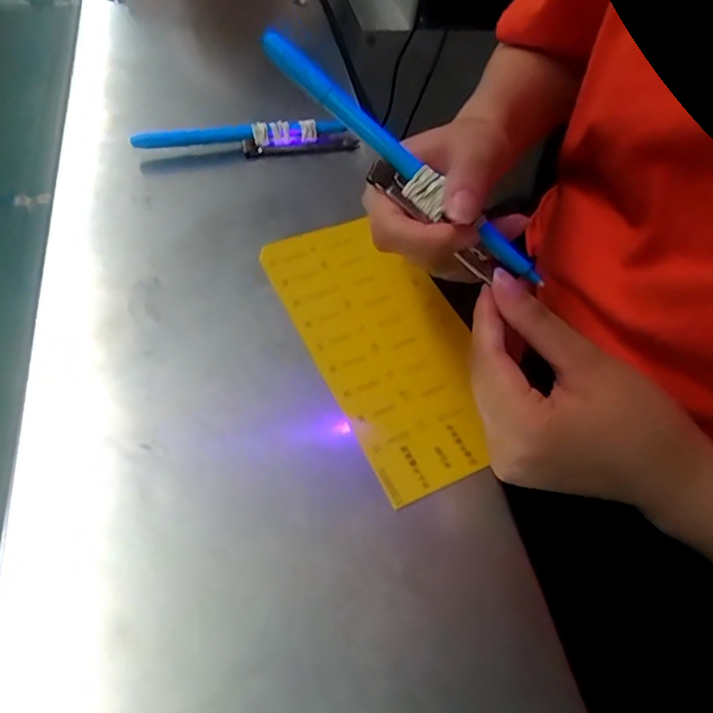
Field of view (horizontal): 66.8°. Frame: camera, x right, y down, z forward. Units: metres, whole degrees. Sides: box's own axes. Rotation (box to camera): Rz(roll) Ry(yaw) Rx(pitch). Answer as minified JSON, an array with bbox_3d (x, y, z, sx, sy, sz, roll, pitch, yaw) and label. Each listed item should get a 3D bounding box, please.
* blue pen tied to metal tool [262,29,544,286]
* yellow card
[{"bbox_3d":[0.018,-0.087,0.249,0.164,0.016,0.024,43,62,-2],"label":"blue pen tied to metal tool"},{"bbox_3d":[0.018,-0.012,0.327,0.093,0.006,0.189,-20,60,-19],"label":"yellow card"}]

